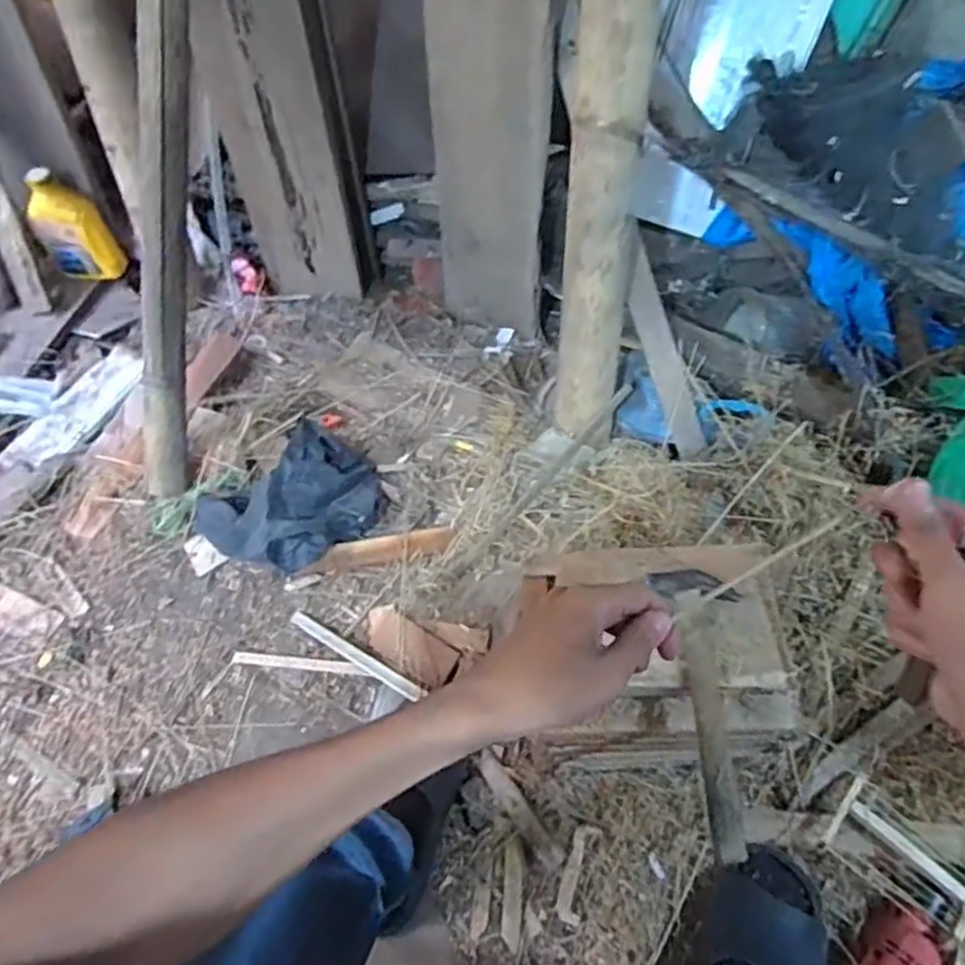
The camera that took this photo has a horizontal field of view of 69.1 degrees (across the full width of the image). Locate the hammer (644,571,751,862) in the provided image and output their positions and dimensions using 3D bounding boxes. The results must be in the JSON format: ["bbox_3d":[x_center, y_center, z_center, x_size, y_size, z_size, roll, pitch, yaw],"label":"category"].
[{"bbox_3d":[0.209,0.197,0.630,0.080,0.041,0.247,-4,55,1],"label":"hammer"}]

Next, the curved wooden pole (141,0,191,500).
[{"bbox_3d":[-0.421,-0.369,0.934,0.058,0.801,0.067,9,15,11],"label":"curved wooden pole"}]

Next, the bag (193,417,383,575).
[{"bbox_3d":[-0.268,0.029,0.989,0.247,0.060,0.199,-32,58,-17],"label":"bag"}]

